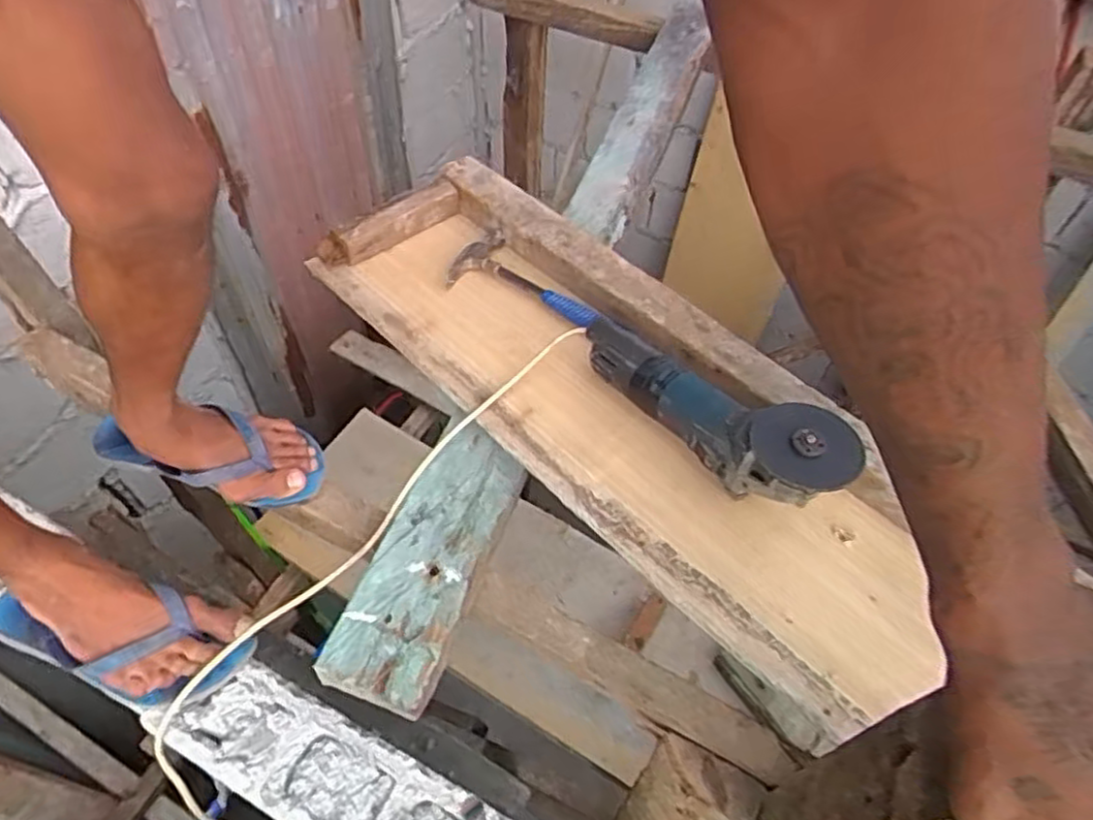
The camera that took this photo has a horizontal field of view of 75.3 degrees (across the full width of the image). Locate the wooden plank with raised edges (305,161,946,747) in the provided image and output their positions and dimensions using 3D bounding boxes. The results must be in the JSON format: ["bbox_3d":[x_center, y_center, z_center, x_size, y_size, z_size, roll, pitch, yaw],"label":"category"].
[{"bbox_3d":[0.072,-0.023,0.744,0.258,0.061,0.782,-36,63,-25],"label":"wooden plank with raised edges"}]

